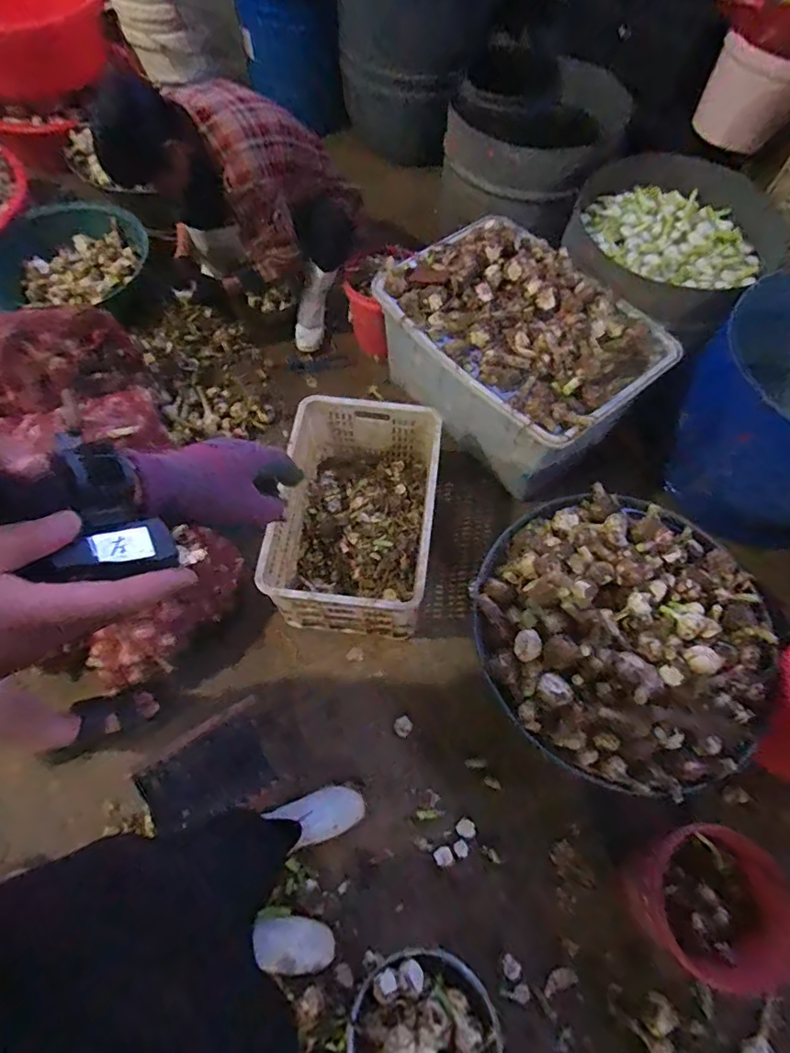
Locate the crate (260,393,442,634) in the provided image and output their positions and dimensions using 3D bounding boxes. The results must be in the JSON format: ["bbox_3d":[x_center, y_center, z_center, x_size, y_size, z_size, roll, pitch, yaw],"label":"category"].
[{"bbox_3d":[-0.108,-0.026,1.355,0.393,0.296,0.560,6,65,1],"label":"crate"}]

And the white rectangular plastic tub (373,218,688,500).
[{"bbox_3d":[0.321,-0.509,1.461,0.481,0.301,0.741,-36,71,-17],"label":"white rectangular plastic tub"}]

